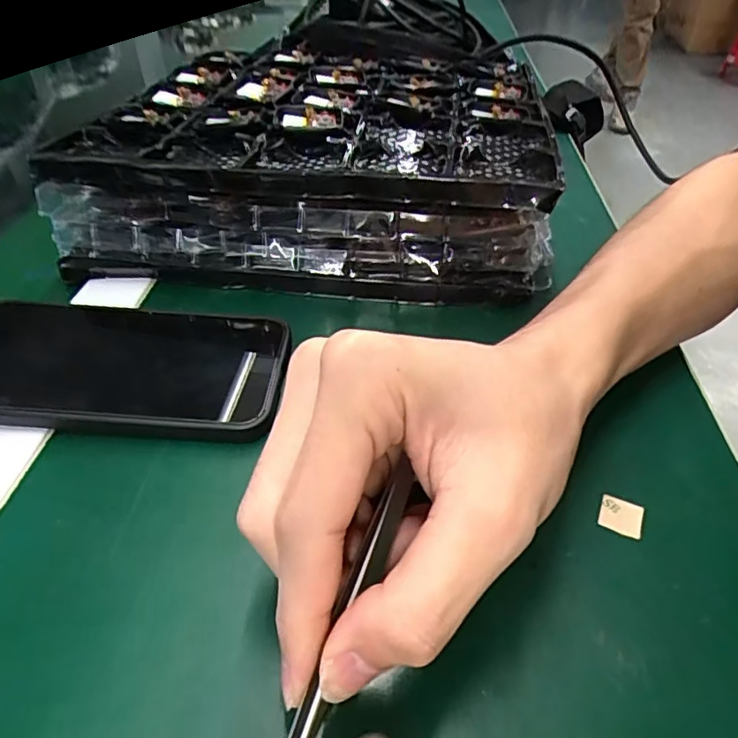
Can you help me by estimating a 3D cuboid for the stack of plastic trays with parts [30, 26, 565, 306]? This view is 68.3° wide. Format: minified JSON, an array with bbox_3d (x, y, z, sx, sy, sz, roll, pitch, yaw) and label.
[{"bbox_3d":[-0.026,-0.163,0.388,0.284,0.062,0.274,6,42,7],"label":"stack of plastic trays with parts"}]

